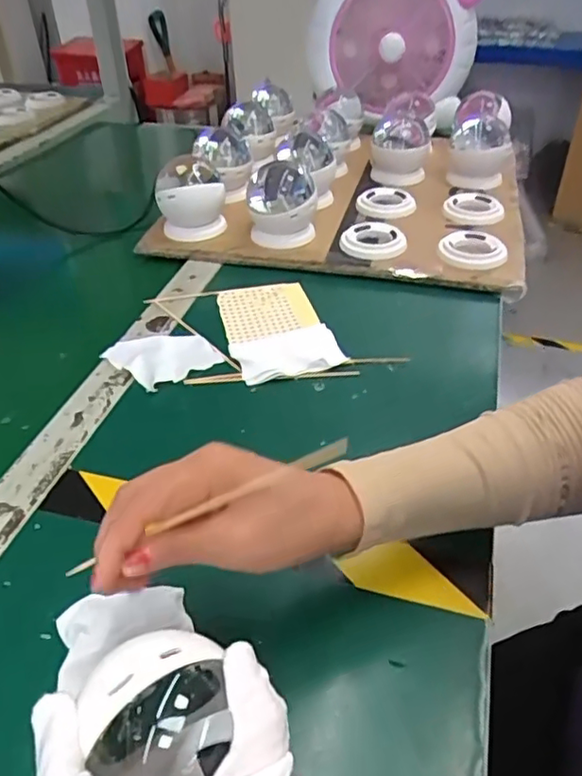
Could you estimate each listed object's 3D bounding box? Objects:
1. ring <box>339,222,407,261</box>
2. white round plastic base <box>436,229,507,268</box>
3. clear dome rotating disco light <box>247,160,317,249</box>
[{"bbox_3d":[0.088,-0.159,0.656,0.067,0.015,0.072,-2,40,2],"label":"ring"},{"bbox_3d":[0.193,-0.150,0.635,0.069,0.018,0.055,12,41,15],"label":"white round plastic base"},{"bbox_3d":[-0.009,-0.193,0.648,0.071,0.085,0.076,-2,40,1],"label":"clear dome rotating disco light"}]

